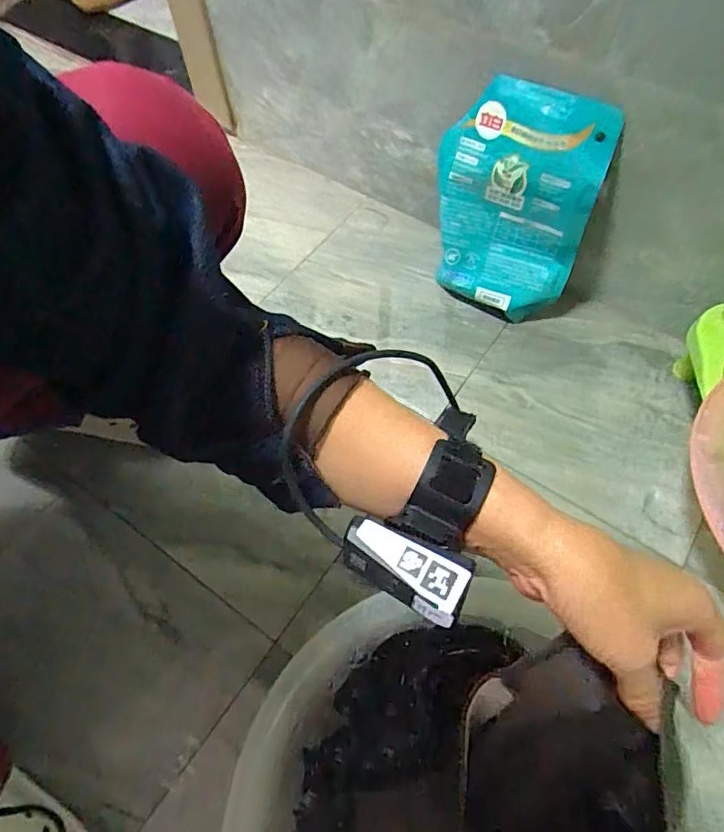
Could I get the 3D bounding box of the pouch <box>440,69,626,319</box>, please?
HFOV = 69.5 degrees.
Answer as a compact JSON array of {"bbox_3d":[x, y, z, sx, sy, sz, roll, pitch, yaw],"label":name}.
[{"bbox_3d":[0.171,-0.239,0.625,0.186,0.247,0.100,21,64,12],"label":"pouch"}]

